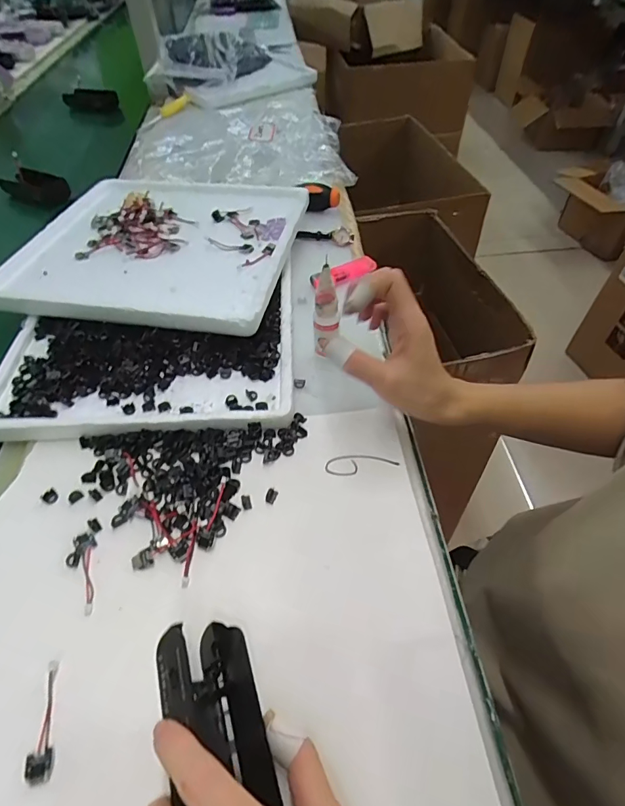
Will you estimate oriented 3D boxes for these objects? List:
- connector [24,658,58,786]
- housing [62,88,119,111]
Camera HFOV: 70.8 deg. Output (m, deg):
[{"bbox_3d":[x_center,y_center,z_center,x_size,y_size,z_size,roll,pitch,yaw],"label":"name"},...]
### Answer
[{"bbox_3d":[-0.142,0.168,0.233,0.012,0.006,0.053,-9,50,-5],"label":"connector"},{"bbox_3d":[-0.476,-0.650,0.940,0.122,0.031,0.041,8,51,9],"label":"housing"}]

